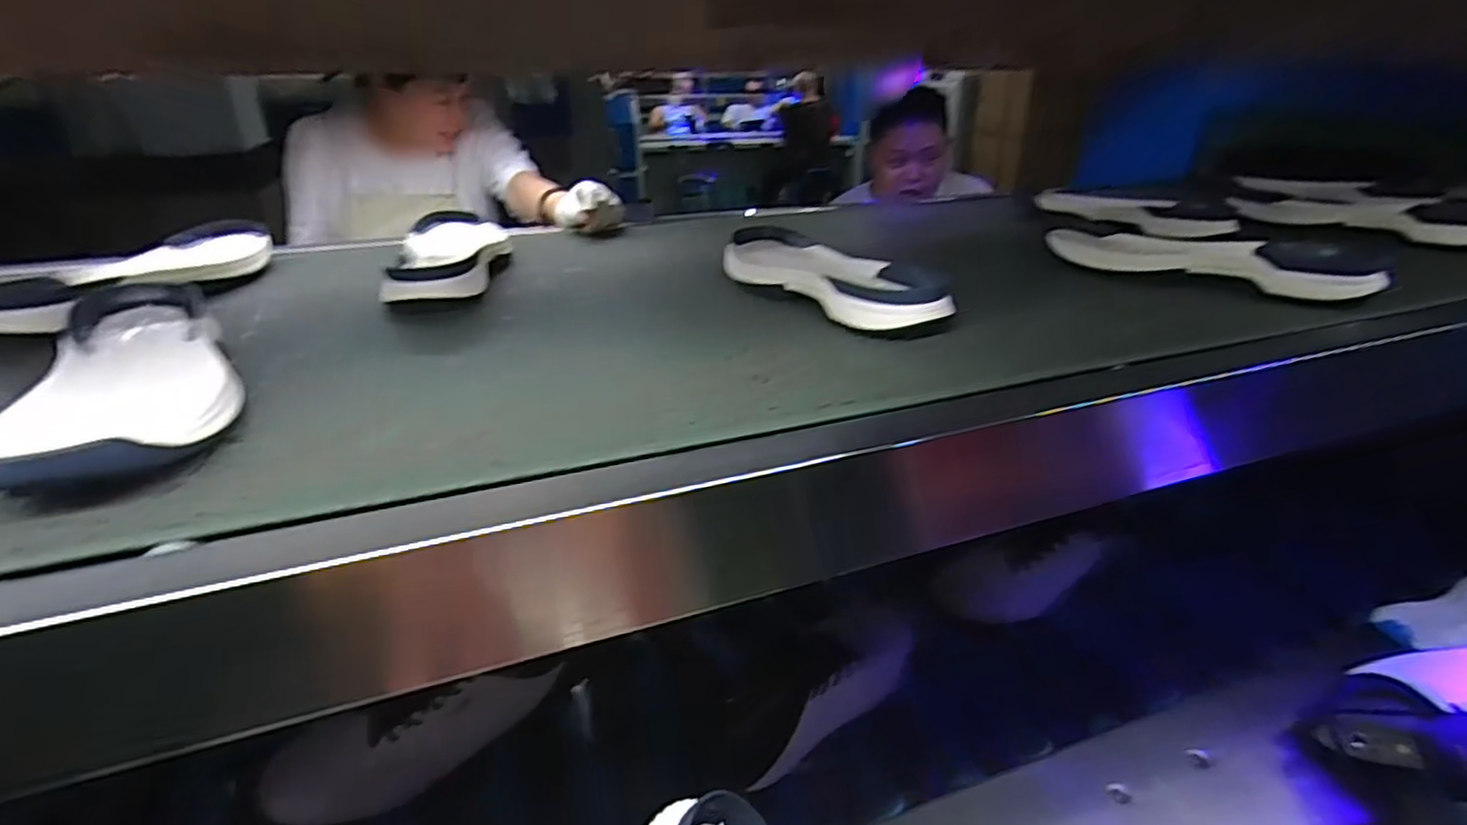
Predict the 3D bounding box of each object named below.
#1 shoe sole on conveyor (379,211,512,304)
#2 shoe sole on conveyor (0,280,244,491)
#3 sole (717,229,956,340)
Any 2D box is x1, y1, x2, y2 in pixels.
[{"bbox_3d":[-0.342,-0.197,0.864,0.117,0.037,0.317,-8,28,-13],"label":"shoe sole on conveyor"},{"bbox_3d":[-0.443,-0.028,0.513,0.129,0.045,0.354,-19,32,-30],"label":"shoe sole on conveyor"},{"bbox_3d":[0.092,-0.152,0.767,0.116,0.046,0.343,-14,30,-23],"label":"sole"}]

